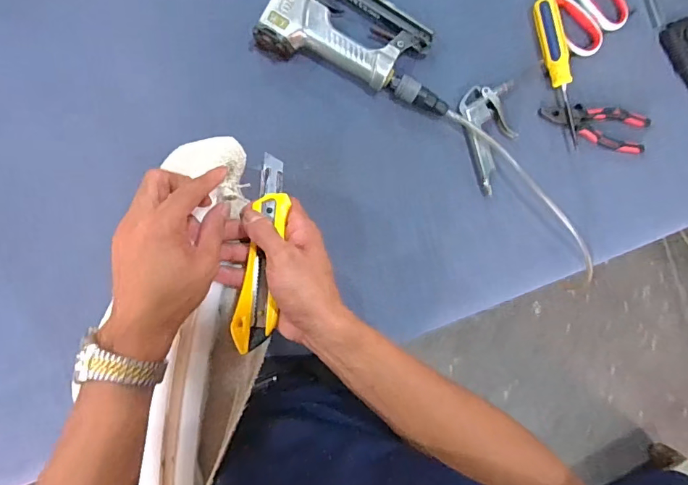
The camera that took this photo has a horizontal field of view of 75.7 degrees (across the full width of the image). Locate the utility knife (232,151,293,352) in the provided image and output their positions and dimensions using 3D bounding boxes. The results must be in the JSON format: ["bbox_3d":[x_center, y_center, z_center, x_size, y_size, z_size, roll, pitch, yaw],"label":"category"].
[{"bbox_3d":[-0.071,0.007,0.387,0.033,0.013,0.170,7,81,-7],"label":"utility knife"}]

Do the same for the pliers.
[{"bbox_3d":[0.339,-0.157,0.596,0.155,0.014,0.057,8,91,-7],"label":"pliers"}]

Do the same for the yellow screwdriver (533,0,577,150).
[{"bbox_3d":[0.285,-0.226,0.581,0.027,0.028,0.189,-15,93,-6],"label":"yellow screwdriver"}]

